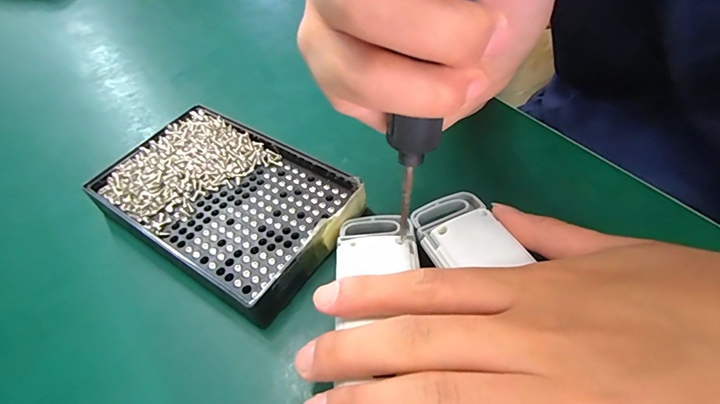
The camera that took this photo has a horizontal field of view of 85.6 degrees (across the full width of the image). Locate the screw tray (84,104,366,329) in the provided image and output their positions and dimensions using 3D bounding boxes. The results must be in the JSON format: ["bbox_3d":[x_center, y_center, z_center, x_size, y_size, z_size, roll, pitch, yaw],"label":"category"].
[{"bbox_3d":[-0.075,-0.001,0.226,0.141,0.023,0.091,26,57,23],"label":"screw tray"}]

